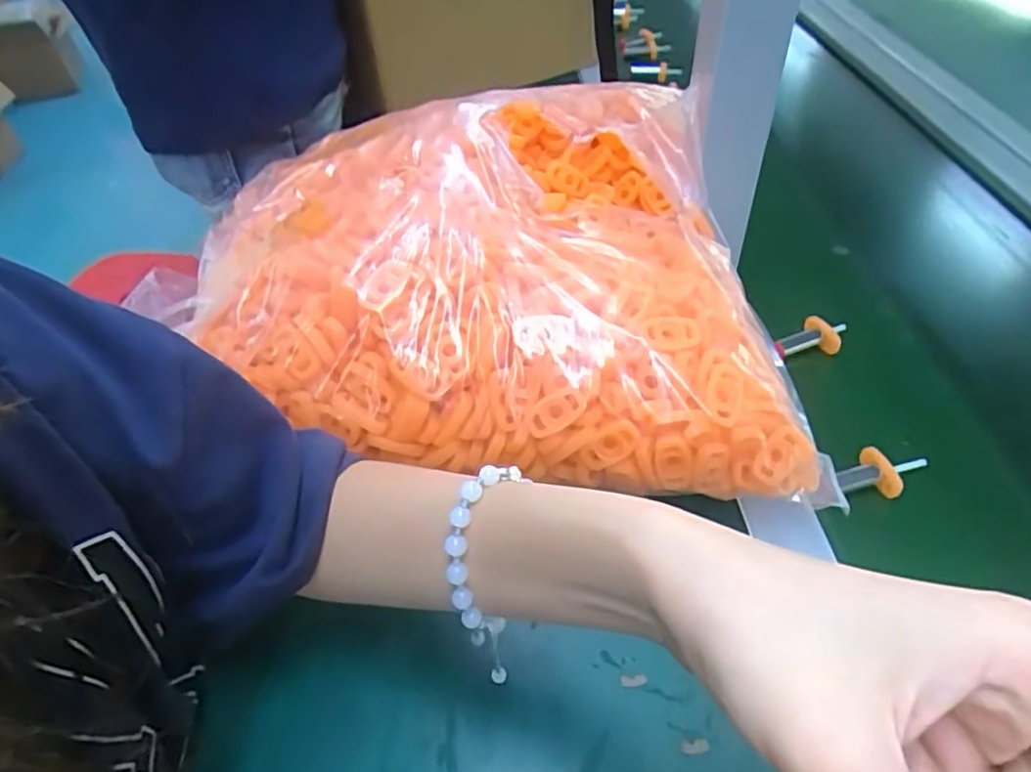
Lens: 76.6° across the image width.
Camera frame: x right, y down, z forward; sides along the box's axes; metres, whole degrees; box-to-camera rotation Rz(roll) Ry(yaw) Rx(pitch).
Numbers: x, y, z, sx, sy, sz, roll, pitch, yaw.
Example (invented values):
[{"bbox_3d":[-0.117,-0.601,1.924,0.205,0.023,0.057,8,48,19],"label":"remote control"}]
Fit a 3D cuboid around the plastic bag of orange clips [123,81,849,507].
[{"bbox_3d":[-0.002,-0.079,0.403,0.345,0.124,0.260,6,48,11],"label":"plastic bag of orange clips"}]

